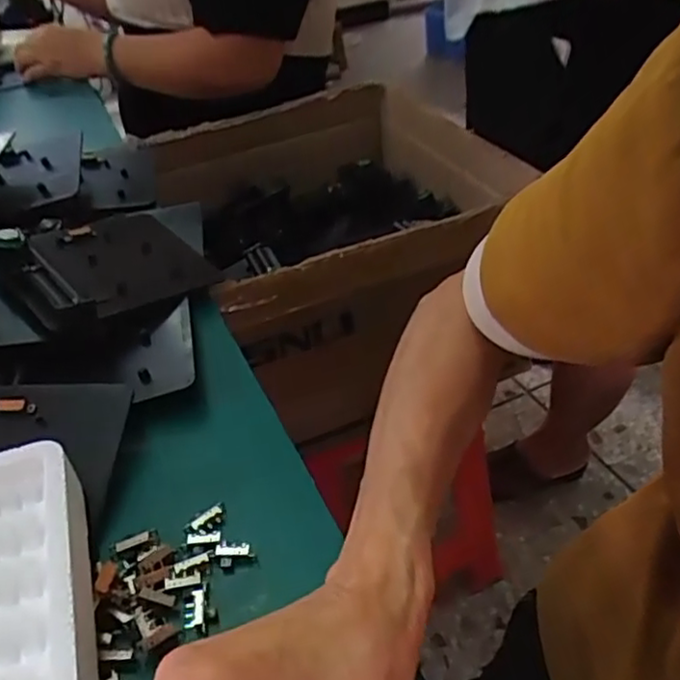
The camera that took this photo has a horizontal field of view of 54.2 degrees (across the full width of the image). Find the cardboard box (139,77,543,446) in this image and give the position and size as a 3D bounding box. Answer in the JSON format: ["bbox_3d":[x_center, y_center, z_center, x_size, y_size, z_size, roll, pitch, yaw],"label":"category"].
[{"bbox_3d":[-0.007,-0.152,0.832,0.363,0.191,0.450,-19,40,-14],"label":"cardboard box"}]

